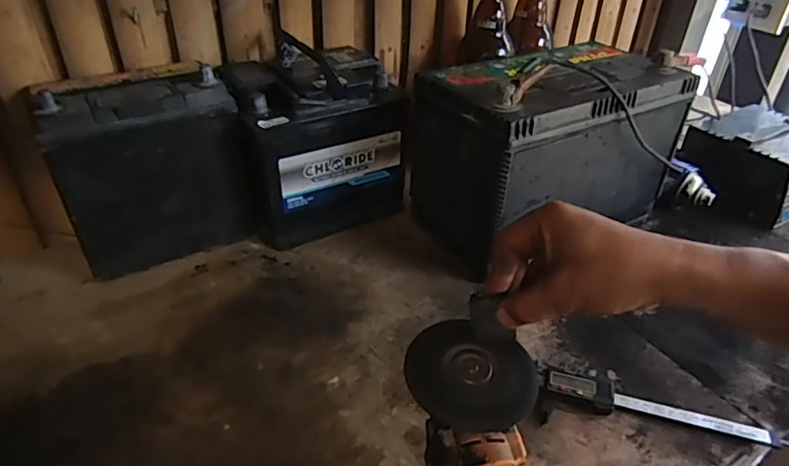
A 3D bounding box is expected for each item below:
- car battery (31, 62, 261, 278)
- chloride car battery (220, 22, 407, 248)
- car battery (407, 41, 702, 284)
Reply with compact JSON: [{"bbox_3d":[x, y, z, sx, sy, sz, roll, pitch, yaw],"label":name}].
[{"bbox_3d":[-0.276,-0.075,0.620,0.197,0.201,0.124,-14,38,-20],"label":"car battery"},{"bbox_3d":[-0.107,-0.123,0.696,0.199,0.194,0.167,-18,39,-25],"label":"chloride car battery"},{"bbox_3d":[0.194,-0.107,0.655,0.303,0.206,0.181,-14,38,-20],"label":"car battery"}]

